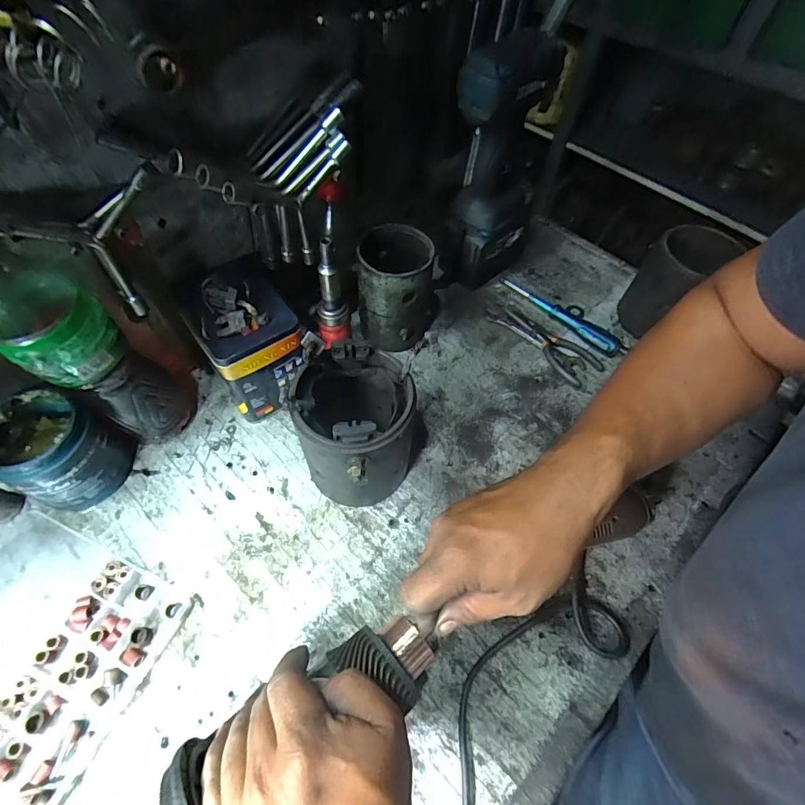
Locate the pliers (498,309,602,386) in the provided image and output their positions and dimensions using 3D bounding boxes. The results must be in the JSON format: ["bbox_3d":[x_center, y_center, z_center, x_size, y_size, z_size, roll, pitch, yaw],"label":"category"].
[{"bbox_3d":[0.201,-0.084,0.600,0.066,0.018,0.148,-37,67,-22],"label":"pliers"}]

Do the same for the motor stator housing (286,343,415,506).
[{"bbox_3d":[-0.047,0.032,0.435,0.104,0.161,0.117,6,58,0],"label":"motor stator housing"}]

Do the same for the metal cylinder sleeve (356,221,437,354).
[{"bbox_3d":[-0.002,-0.146,0.564,0.102,0.141,0.106,5,58,0],"label":"metal cylinder sleeve"}]

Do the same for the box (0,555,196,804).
[{"bbox_3d":[-0.278,0.233,0.381,0.096,0.018,0.169,21,59,10],"label":"box"}]

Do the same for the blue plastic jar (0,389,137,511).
[{"bbox_3d":[-0.345,0.051,0.439,0.085,0.100,0.091,1,58,-2],"label":"blue plastic jar"}]

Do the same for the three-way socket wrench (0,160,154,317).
[{"bbox_3d":[-0.249,-0.123,0.359,0.128,0.112,0.031,-29,63,-20],"label":"three-way socket wrench"}]

